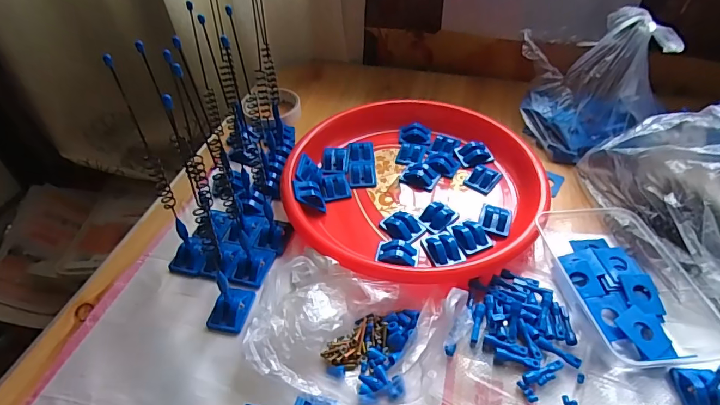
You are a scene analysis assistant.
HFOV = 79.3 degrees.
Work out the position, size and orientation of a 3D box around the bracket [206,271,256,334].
[{"bbox_3d":[-0.123,0.088,0.400,0.031,0.040,0.043,7,44,9],"label":"bracket"}]

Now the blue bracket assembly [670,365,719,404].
[{"bbox_3d":[0.273,0.142,0.334,0.031,0.043,0.041,2,44,4],"label":"blue bracket assembly"}]

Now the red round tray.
[{"bbox_3d":[0.061,-0.025,0.513,0.281,0.042,0.270,-1,44,1],"label":"red round tray"}]

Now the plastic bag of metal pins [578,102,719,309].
[{"bbox_3d":[0.355,-0.018,0.427,0.135,0.136,0.227,-13,45,-12],"label":"plastic bag of metal pins"}]

